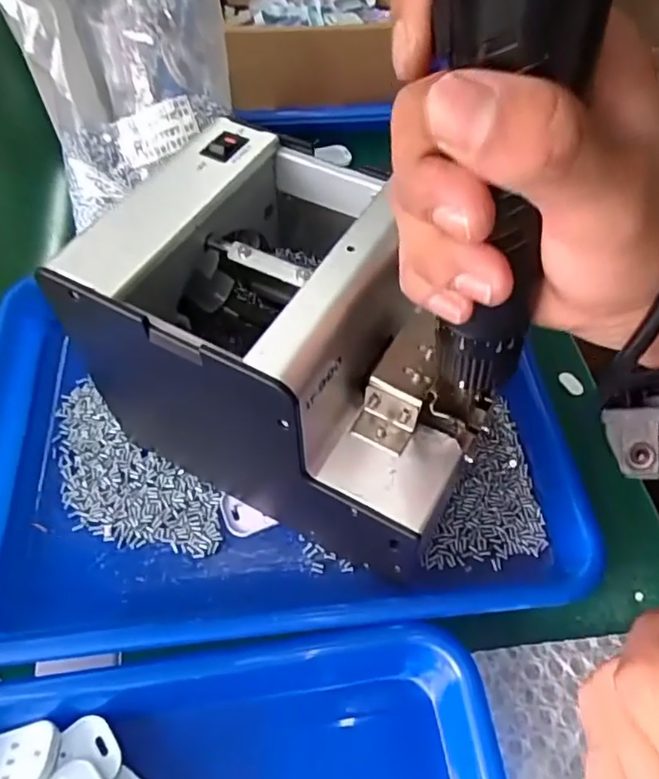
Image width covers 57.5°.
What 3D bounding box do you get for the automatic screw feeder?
[{"bbox_3d":[-0.010,-0.016,0.302,0.175,0.147,0.124,26,60,17],"label":"automatic screw feeder"}]

